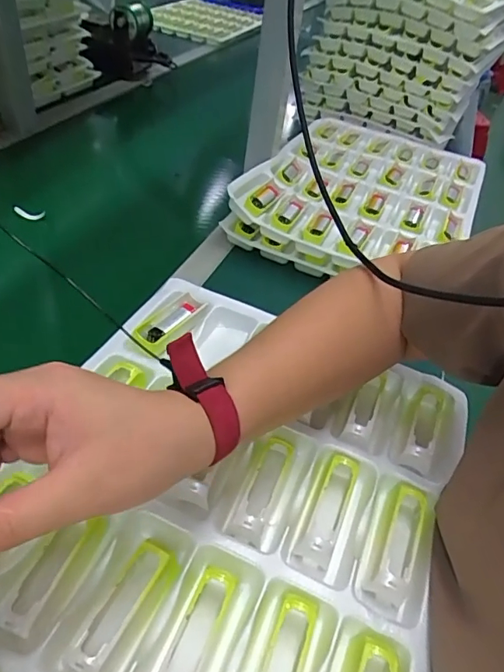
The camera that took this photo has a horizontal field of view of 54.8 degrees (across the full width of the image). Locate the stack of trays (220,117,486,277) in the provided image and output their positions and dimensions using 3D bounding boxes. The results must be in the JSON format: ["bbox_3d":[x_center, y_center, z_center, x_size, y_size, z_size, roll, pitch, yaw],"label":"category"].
[{"bbox_3d":[0.189,-0.234,0.764,0.307,0.056,0.478,24,44,11],"label":"stack of trays"}]

